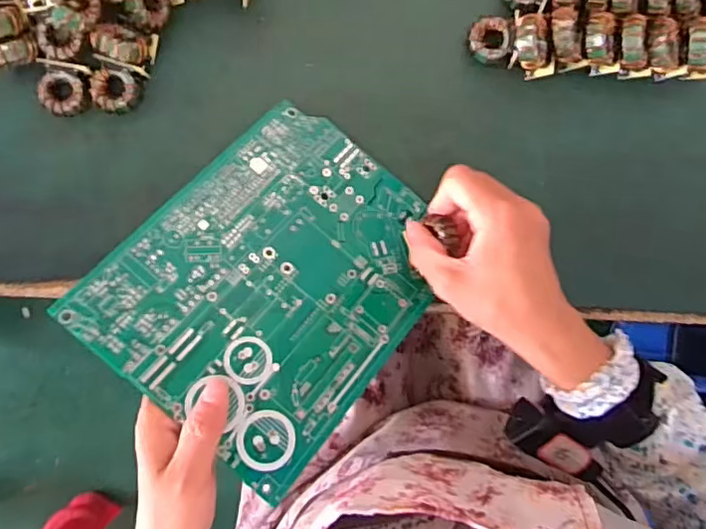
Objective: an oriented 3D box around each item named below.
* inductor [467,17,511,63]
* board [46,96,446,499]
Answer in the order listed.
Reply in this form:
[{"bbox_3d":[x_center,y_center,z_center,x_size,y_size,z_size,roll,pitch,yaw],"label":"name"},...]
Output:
[{"bbox_3d":[0.102,-0.168,0.440,0.029,0.015,0.032,7,85,-1],"label":"inductor"},{"bbox_3d":[-0.047,0.007,0.390,0.173,0.004,0.220,40,67,1],"label":"board"}]

